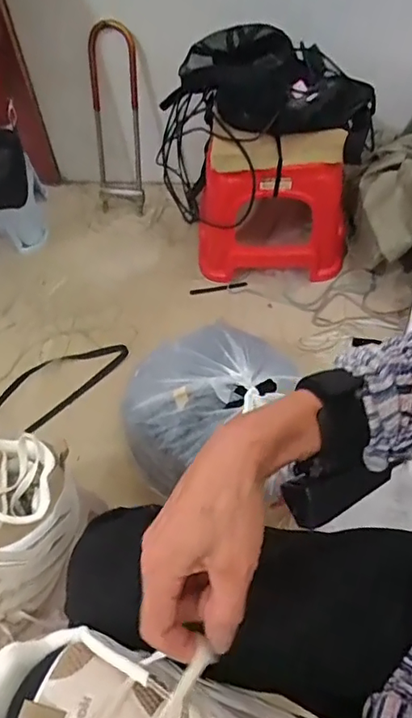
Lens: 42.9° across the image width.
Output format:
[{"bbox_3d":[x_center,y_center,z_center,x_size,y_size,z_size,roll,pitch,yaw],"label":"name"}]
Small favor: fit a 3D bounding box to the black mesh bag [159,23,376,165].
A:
[{"bbox_3d":[0.113,-0.485,0.952,0.378,0.183,0.131,16,56,14],"label":"black mesh bag"}]

